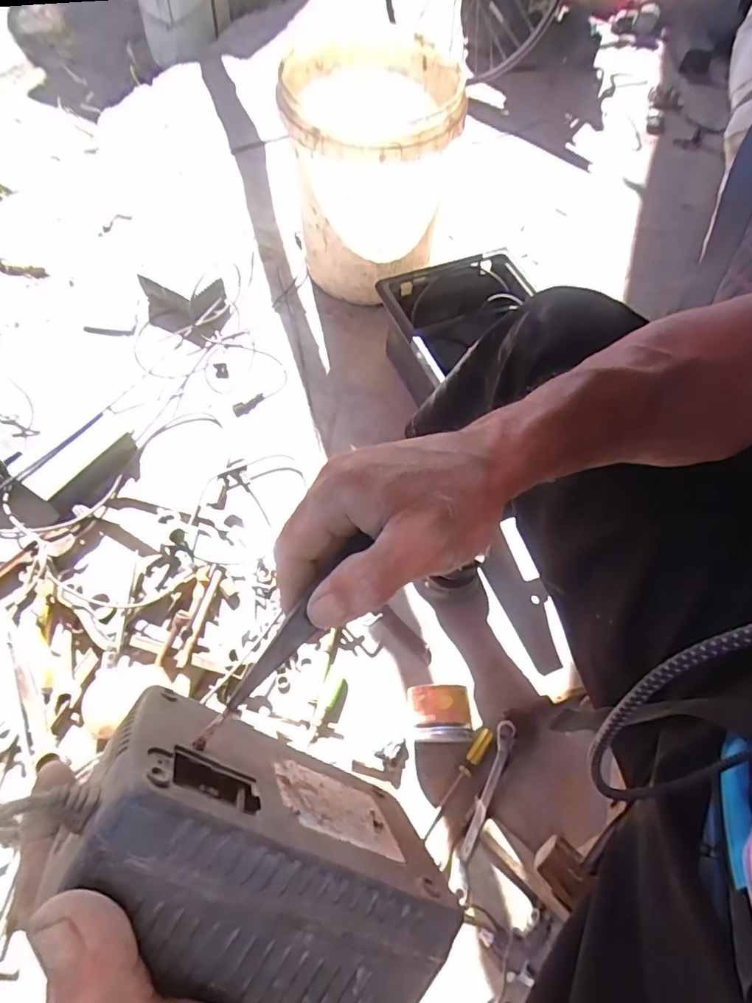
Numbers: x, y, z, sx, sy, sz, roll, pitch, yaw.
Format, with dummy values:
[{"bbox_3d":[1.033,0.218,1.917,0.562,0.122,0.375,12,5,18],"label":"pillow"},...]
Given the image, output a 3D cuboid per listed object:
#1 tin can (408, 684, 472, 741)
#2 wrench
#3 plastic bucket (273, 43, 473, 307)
[{"bbox_3d":[0.081,0.279,0.695,0.075,0.075,0.067,1,65,-4],"label":"tin can"},{"bbox_3d":[0.149,0.377,0.691,0.023,0.008,0.174,22,65,10],"label":"wrench"},{"bbox_3d":[-0.013,-0.627,1.023,0.302,0.336,0.319,0,64,-3],"label":"plastic bucket"}]

